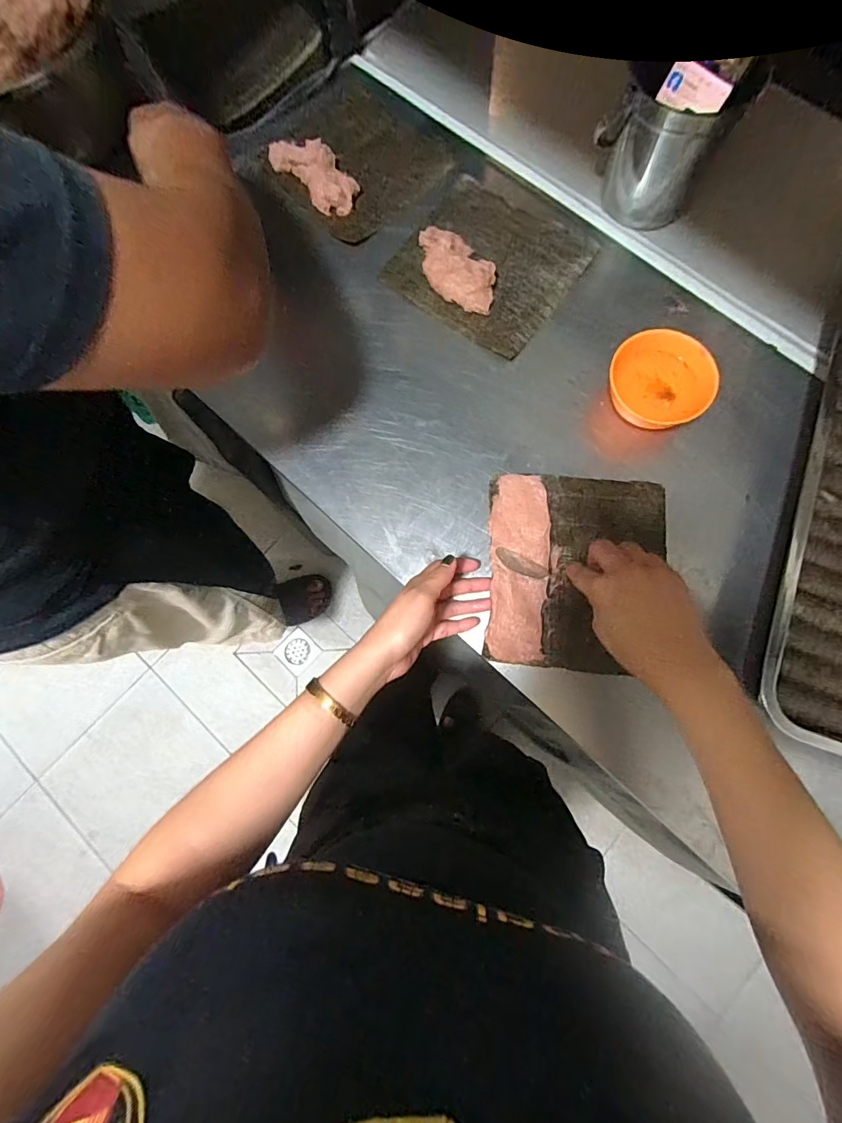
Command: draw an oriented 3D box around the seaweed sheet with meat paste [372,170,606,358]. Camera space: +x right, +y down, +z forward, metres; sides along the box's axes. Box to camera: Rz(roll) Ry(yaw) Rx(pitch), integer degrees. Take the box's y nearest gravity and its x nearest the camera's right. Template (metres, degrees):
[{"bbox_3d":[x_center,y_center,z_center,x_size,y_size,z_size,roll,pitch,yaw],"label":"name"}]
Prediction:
[{"bbox_3d":[0.080,-0.360,0.550,0.198,0.027,0.186,35,81,9],"label":"seaweed sheet with meat paste"}]

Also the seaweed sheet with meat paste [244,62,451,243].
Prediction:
[{"bbox_3d":[-0.090,-0.527,0.589,0.205,0.025,0.223,-44,79,-7],"label":"seaweed sheet with meat paste"}]

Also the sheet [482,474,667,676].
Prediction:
[{"bbox_3d":[0.161,0.007,0.476,0.179,0.021,0.200,5,77,2],"label":"sheet"}]

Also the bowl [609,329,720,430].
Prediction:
[{"bbox_3d":[0.251,-0.190,0.489,0.104,0.038,0.085,44,83,10],"label":"bowl"}]

